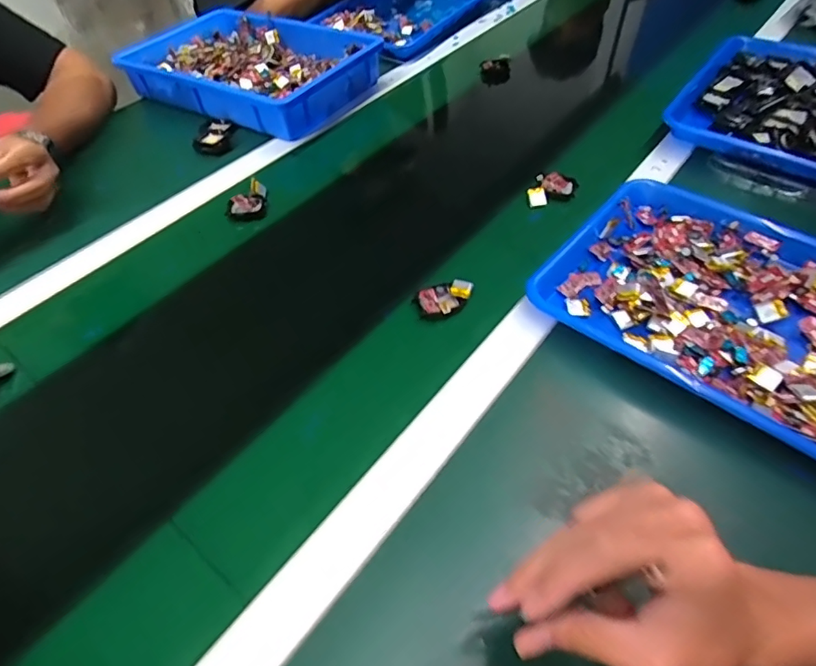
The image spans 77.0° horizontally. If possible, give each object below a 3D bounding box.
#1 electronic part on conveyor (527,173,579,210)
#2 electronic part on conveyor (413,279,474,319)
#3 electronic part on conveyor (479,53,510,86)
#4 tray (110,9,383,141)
[{"bbox_3d":[0.175,-0.174,0.625,0.050,0.022,0.054,21,53,20],"label":"electronic part on conveyor"},{"bbox_3d":[0.038,-0.036,0.513,0.054,0.016,0.040,-16,50,-10],"label":"electronic part on conveyor"},{"bbox_3d":[0.148,-0.448,0.875,0.050,0.050,0.025,9,50,11],"label":"electronic part on conveyor"},{"bbox_3d":[-0.247,-0.440,0.852,0.369,0.071,0.281,22,53,21],"label":"tray"}]

